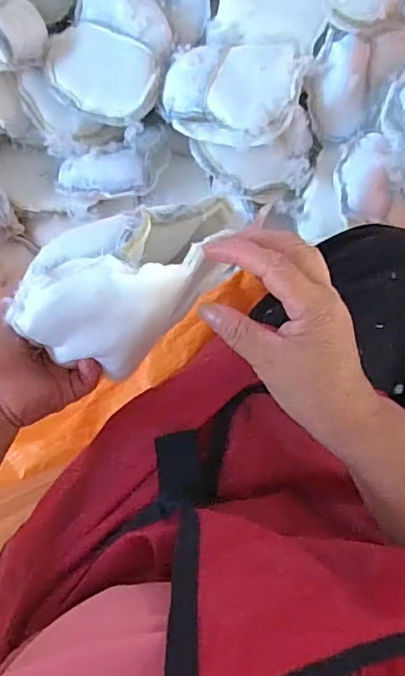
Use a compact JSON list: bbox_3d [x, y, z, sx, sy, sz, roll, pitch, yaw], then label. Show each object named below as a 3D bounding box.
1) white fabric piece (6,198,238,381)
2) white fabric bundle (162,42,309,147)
[{"bbox_3d":[-0.047,-0.043,0.347,0.156,0.083,0.085,-42,88,-3],"label":"white fabric piece"},{"bbox_3d":[0.038,-0.312,0.657,0.168,0.047,0.142,11,87,0],"label":"white fabric bundle"}]

